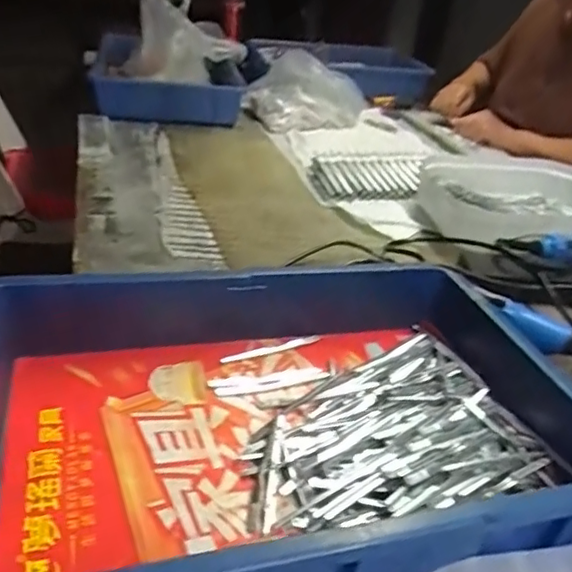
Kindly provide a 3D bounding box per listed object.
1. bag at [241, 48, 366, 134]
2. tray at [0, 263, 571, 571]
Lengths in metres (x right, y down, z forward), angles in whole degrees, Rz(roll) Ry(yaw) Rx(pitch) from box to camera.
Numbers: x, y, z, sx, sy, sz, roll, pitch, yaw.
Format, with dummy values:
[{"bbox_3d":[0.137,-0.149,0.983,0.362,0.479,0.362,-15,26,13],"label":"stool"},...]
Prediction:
[{"bbox_3d":[0.044,-0.405,1.230,0.230,0.116,0.155,-12,37,-29],"label":"bag"},{"bbox_3d":[-0.001,0.087,0.438,0.417,0.077,0.279,-4,34,-18],"label":"tray"}]

